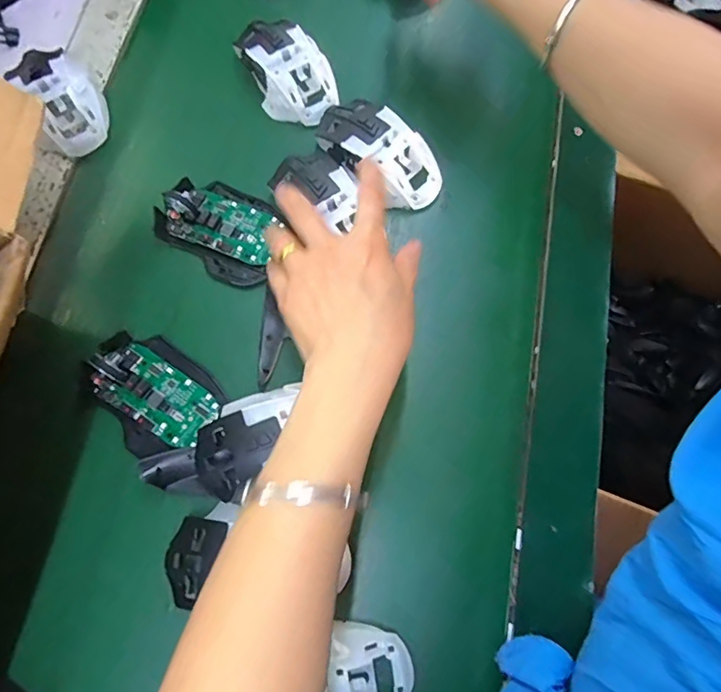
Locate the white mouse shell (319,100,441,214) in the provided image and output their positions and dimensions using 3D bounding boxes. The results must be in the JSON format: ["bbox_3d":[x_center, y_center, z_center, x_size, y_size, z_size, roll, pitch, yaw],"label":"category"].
[{"bbox_3d":[0.016,-0.161,0.404,0.112,0.031,0.056,43,78,11],"label":"white mouse shell"}]

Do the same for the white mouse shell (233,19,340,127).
[{"bbox_3d":[-0.064,-0.241,0.432,0.065,0.038,0.106,-29,76,-8],"label":"white mouse shell"}]

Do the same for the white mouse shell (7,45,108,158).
[{"bbox_3d":[-0.254,-0.213,0.426,0.054,0.035,0.091,-39,78,-10],"label":"white mouse shell"}]

